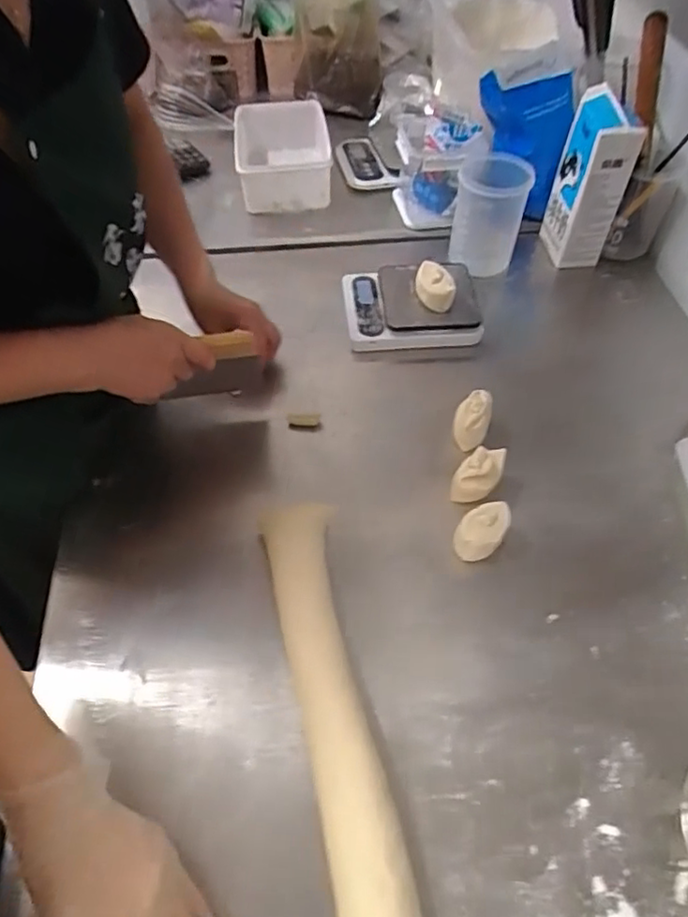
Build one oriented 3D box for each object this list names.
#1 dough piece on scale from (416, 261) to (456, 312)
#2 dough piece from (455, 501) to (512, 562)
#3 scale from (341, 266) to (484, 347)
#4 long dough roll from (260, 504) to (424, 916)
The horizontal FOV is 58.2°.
[{"bbox_3d":[0.119,-0.226,0.806,0.040,0.038,0.069,-23,57,-16],"label":"dough piece on scale"},{"bbox_3d":[0.141,0.076,0.631,0.044,0.047,0.069,30,59,21],"label":"dough piece"},{"bbox_3d":[0.090,-0.208,0.833,0.173,0.044,0.131,-6,54,-4],"label":"scale"},{"bbox_3d":[0.003,0.258,0.482,0.068,0.050,0.546,-10,54,-7],"label":"long dough roll"}]

